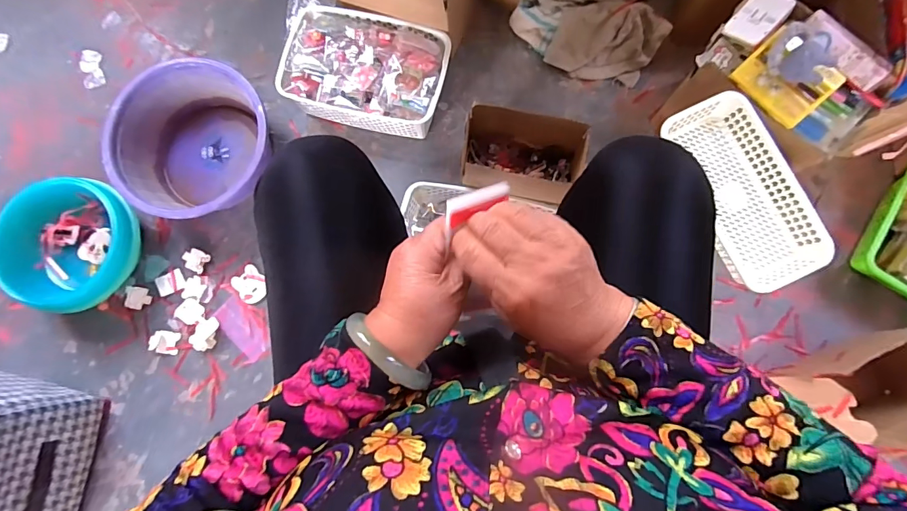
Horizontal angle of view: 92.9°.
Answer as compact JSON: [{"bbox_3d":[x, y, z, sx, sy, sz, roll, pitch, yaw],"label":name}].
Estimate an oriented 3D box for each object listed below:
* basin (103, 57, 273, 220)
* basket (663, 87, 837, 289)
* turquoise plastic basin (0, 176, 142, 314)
[{"bbox_3d":[-0.473,-0.205,0.813,0.267,0.116,0.272,0,84,1],"label":"basin"},{"bbox_3d":[0.403,-0.089,0.611,0.128,0.054,0.275,-23,84,-1],"label":"basket"},{"bbox_3d":[-0.678,-0.017,0.785,0.210,0.106,0.228,0,84,1],"label":"turquoise plastic basin"}]

